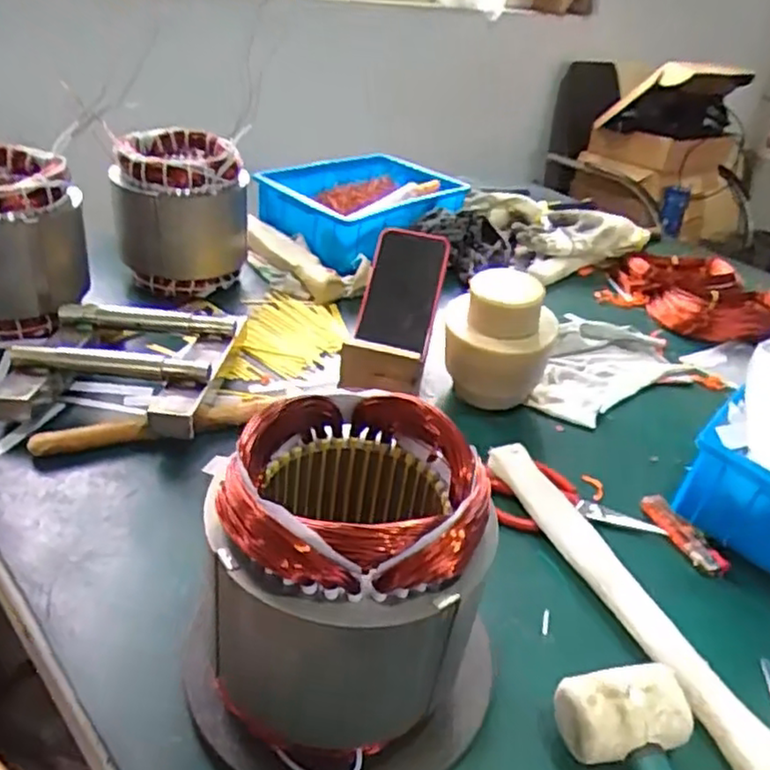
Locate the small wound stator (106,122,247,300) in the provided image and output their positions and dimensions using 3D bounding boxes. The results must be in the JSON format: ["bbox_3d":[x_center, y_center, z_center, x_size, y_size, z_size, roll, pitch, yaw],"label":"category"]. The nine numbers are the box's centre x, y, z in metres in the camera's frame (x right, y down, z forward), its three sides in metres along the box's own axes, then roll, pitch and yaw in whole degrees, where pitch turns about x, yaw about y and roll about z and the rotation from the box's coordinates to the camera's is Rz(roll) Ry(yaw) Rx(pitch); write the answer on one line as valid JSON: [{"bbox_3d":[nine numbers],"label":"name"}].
[{"bbox_3d":[-0.238,-0.200,0.805,0.139,0.154,0.121,7,33,-1],"label":"small wound stator"}]

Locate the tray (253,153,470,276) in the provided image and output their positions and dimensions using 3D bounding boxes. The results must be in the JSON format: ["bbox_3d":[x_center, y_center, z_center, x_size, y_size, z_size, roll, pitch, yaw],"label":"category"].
[{"bbox_3d":[-0.038,-0.264,1.001,0.236,0.074,0.295,23,36,22],"label":"tray"}]

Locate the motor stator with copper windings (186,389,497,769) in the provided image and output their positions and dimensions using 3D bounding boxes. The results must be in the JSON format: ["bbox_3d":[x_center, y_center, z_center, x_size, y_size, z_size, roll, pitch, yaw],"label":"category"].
[{"bbox_3d":[-0.031,0.123,0.391,0.152,0.188,0.154,5,33,-3],"label":"motor stator with copper windings"}]

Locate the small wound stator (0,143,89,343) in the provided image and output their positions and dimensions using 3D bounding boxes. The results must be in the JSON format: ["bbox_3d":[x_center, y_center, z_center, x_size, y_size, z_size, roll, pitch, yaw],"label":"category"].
[{"bbox_3d":[-0.385,-0.147,0.692,0.143,0.153,0.125,-12,38,-26],"label":"small wound stator"}]

